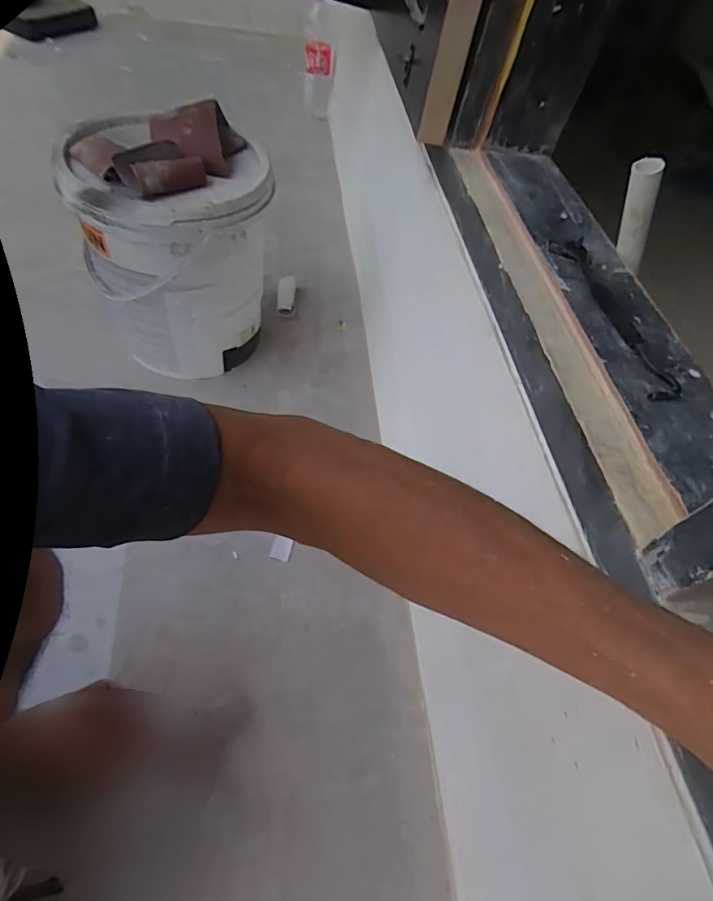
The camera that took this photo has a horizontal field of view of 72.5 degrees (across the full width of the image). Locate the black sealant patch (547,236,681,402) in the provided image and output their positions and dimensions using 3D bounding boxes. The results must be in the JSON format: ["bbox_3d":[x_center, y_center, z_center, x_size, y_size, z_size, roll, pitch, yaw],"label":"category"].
[{"bbox_3d":[0.228,-0.126,0.435,0.035,0.011,0.207,-3,55,-13],"label":"black sealant patch"}]

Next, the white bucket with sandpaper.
[{"bbox_3d":[-0.299,-0.337,0.813,0.276,0.341,0.278,38,57,17],"label":"white bucket with sandpaper"}]

